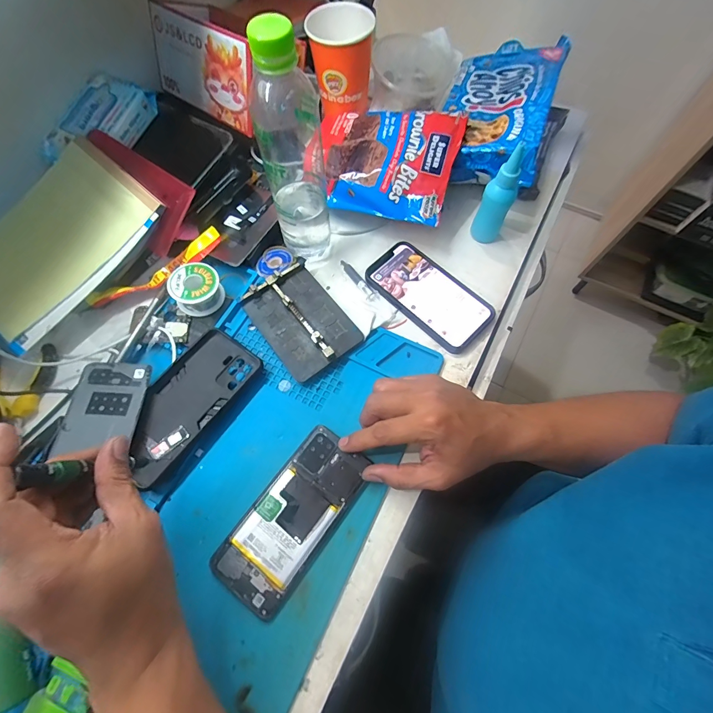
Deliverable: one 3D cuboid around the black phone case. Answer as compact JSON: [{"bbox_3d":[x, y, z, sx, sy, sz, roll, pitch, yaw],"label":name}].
[{"bbox_3d":[-0.172,0.044,0.363,0.074,0.019,0.152,35,73,11],"label":"black phone case"}]

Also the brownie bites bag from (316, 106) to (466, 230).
[{"bbox_3d":[0.030,-0.242,0.445,0.181,0.038,0.133,19,92,12],"label":"brownie bites bag"}]

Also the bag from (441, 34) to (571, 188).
[{"bbox_3d":[0.181,-0.320,0.455,0.132,0.048,0.238,17,68,8],"label":"bag"}]

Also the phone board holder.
[{"bbox_3d":[-0.063,-0.044,0.397,0.087,0.019,0.124,-35,74,-13],"label":"phone board holder"}]

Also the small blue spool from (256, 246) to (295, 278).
[{"bbox_3d":[-0.098,-0.116,0.431,0.041,0.016,0.046,36,73,11],"label":"small blue spool"}]

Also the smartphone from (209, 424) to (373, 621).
[{"bbox_3d":[-0.057,0.146,0.331,0.074,0.007,0.157,34,72,11],"label":"smartphone"}]

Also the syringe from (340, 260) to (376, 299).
[{"bbox_3d":[0.001,-0.095,0.431,0.012,0.009,0.064,-30,73,-12],"label":"syringe"}]

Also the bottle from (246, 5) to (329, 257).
[{"bbox_3d":[-0.062,-0.189,0.348,0.060,0.218,0.056,-9,67,-2],"label":"bottle"}]

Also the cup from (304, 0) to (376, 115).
[{"bbox_3d":[-0.021,-0.382,0.463,0.077,0.092,0.073,0,67,1],"label":"cup"}]

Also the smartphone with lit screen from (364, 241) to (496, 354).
[{"bbox_3d":[0.084,-0.074,0.419,0.146,0.009,0.076,43,74,14],"label":"smartphone with lit screen"}]

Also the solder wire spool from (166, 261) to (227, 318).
[{"bbox_3d":[-0.178,-0.075,0.401,0.052,0.028,0.050,0,69,-1],"label":"solder wire spool"}]

